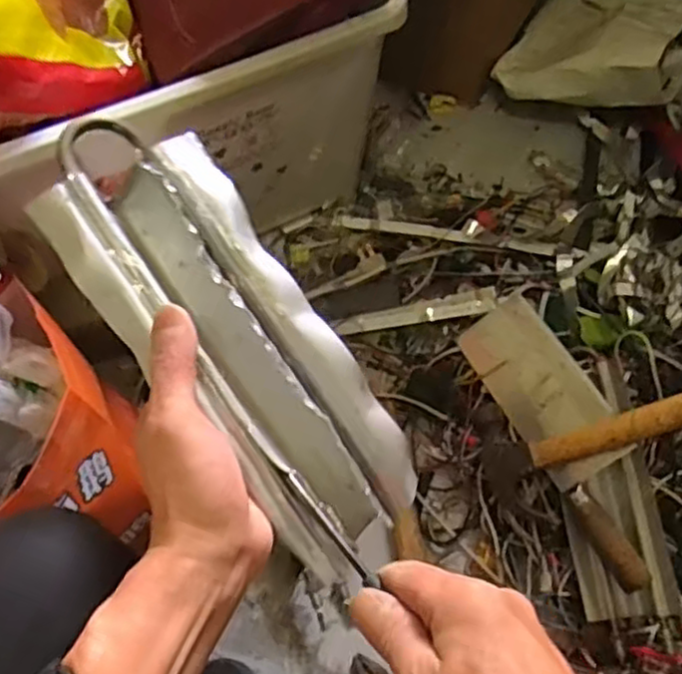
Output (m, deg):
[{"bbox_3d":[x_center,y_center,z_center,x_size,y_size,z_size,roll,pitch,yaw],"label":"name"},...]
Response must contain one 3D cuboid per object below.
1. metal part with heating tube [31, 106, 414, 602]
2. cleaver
[{"bbox_3d":[-0.055,0.006,0.394,0.105,0.023,0.280,-36,94,-38],"label":"metal part with heating tube"},{"bbox_3d":[0.252,0.095,0.762,0.106,0.019,0.317,-24,66,-13],"label":"cleaver"}]

